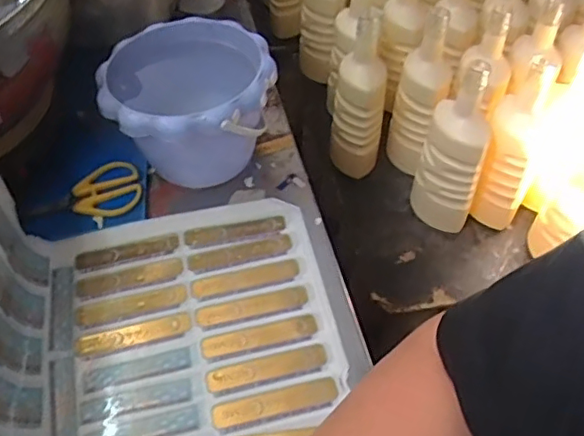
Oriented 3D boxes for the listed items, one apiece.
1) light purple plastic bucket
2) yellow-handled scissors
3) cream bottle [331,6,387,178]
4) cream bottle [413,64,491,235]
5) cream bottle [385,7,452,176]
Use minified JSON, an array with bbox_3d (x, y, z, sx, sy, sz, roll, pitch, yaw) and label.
[{"bbox_3d":[-0.094,-0.110,0.564,0.153,0.113,0.162,0,50,0],"label":"light purple plastic bucket"},{"bbox_3d":[-0.193,-0.017,0.555,0.101,0.017,0.051,-25,54,-20],"label":"yellow-handled scissors"},{"bbox_3d":[0.096,-0.160,0.824,0.073,0.237,0.069,6,50,4],"label":"cream bottle"},{"bbox_3d":[0.218,-0.090,0.778,0.080,0.254,0.074,13,51,11],"label":"cream bottle"},{"bbox_3d":[0.182,-0.168,0.827,0.070,0.240,0.059,9,53,9],"label":"cream bottle"}]

